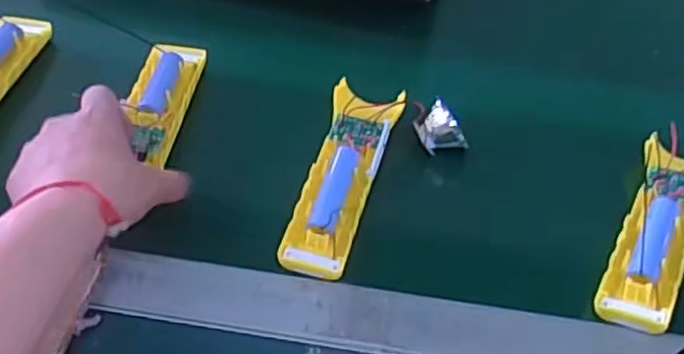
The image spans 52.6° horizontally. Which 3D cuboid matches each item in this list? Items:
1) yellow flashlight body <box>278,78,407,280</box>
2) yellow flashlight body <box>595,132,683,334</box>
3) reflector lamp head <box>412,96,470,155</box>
[{"bbox_3d":[0.003,-0.003,0.469,0.049,0.024,0.151,12,51,7],"label":"yellow flashlight body"},{"bbox_3d":[0.206,0.031,0.450,0.048,0.031,0.151,27,54,18],"label":"yellow flashlight body"},{"bbox_3d":[0.071,-0.037,0.501,0.035,0.026,0.031,-4,51,-7],"label":"reflector lamp head"}]

